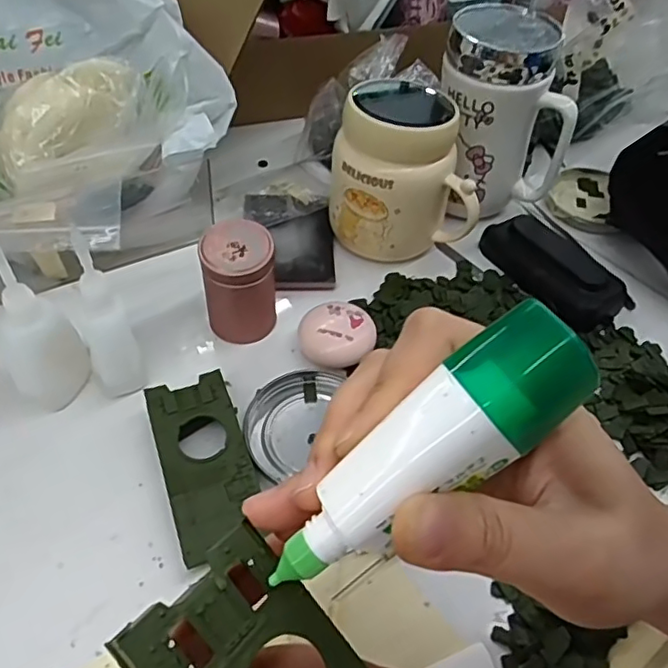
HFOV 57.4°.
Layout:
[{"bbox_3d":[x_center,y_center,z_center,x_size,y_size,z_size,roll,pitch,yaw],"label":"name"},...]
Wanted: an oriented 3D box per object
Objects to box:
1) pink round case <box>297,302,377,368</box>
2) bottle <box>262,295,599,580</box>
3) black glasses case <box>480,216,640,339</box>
[{"bbox_3d":[0.002,0.004,0.388,0.048,0.020,0.047,2,49,-2],"label":"pink round case"},{"bbox_3d":[0.021,0.032,0.156,0.096,0.021,0.024,-41,56,7],"label":"bottle"},{"bbox_3d":[0.162,-0.052,0.447,0.059,0.025,0.108,-22,54,-21],"label":"black glasses case"}]

